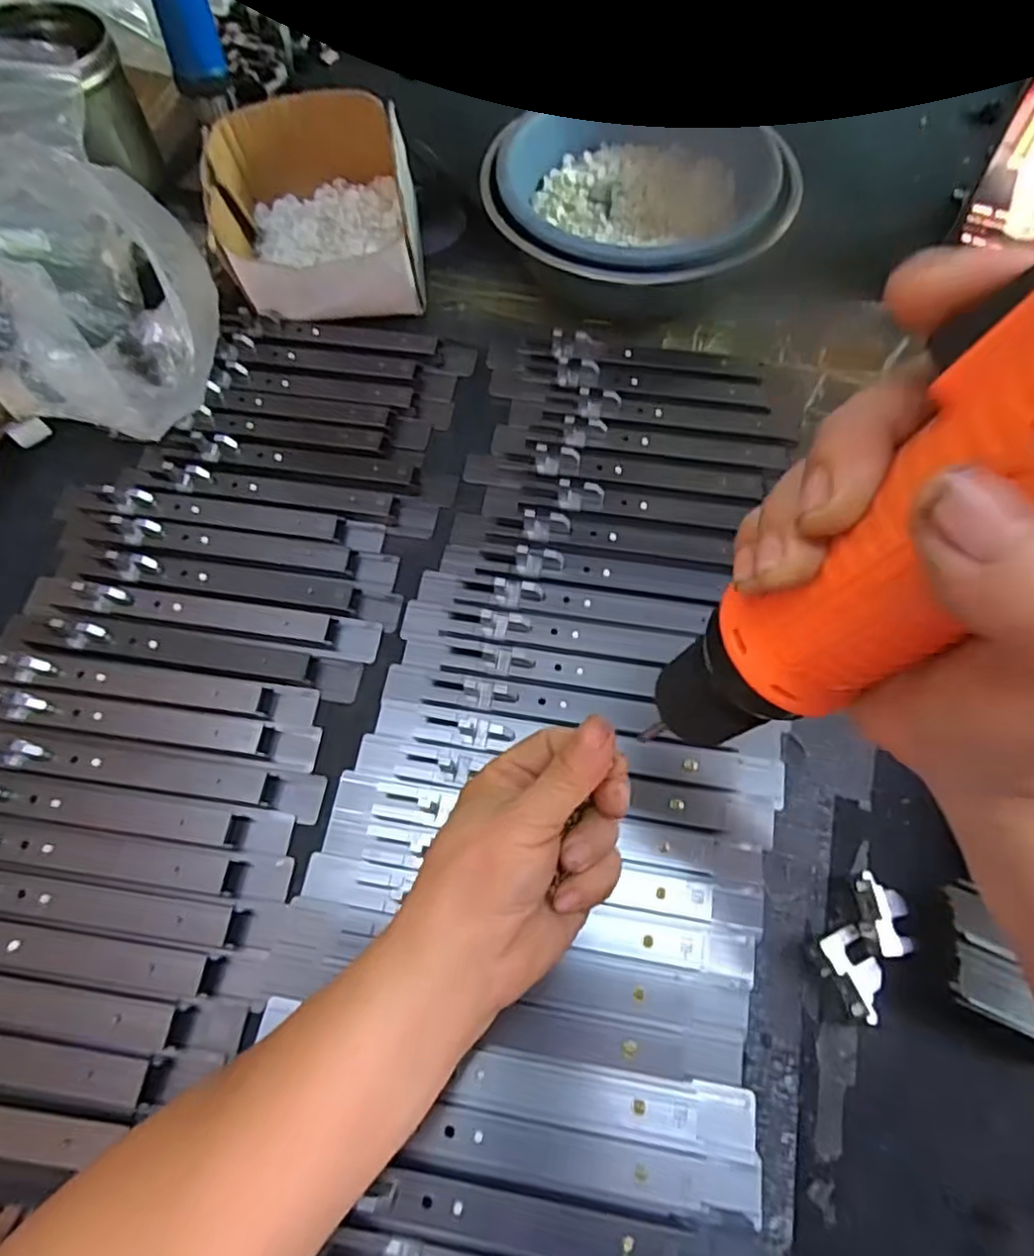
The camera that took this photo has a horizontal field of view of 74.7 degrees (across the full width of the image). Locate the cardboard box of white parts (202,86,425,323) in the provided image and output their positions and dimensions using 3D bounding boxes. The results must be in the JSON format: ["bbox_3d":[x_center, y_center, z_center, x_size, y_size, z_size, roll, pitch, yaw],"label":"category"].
[{"bbox_3d":[-0.144,-0.300,0.497,0.137,0.081,0.143,-8,65,-2],"label":"cardboard box of white parts"}]

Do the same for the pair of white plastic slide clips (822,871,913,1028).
[{"bbox_3d":[0.163,0.147,0.316,0.032,0.013,0.057,37,71,17],"label":"pair of white plastic slide clips"}]

